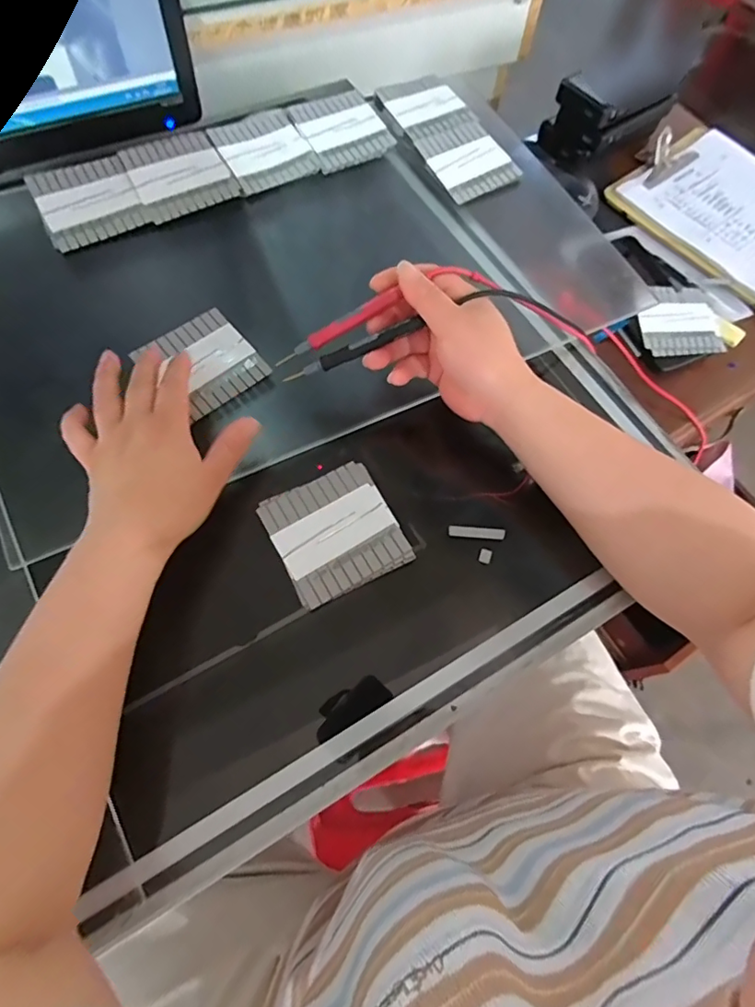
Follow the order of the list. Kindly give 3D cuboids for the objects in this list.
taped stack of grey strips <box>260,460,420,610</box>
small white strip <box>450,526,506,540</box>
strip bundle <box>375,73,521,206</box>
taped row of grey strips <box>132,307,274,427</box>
[{"bbox_3d":[-0.028,0.018,0.351,0.079,0.004,0.080,-26,70,-13],"label":"taped stack of grey strips"},{"bbox_3d":[0.068,0.020,0.360,0.039,0.004,0.007,4,66,-1],"label":"small white strip"},{"bbox_3d":[0.067,-0.355,0.506,0.079,0.019,0.154,-30,71,-15],"label":"strip bundle"},{"bbox_3d":[-0.129,-0.106,0.390,0.069,0.008,0.074,-39,74,-18],"label":"taped row of grey strips"}]

